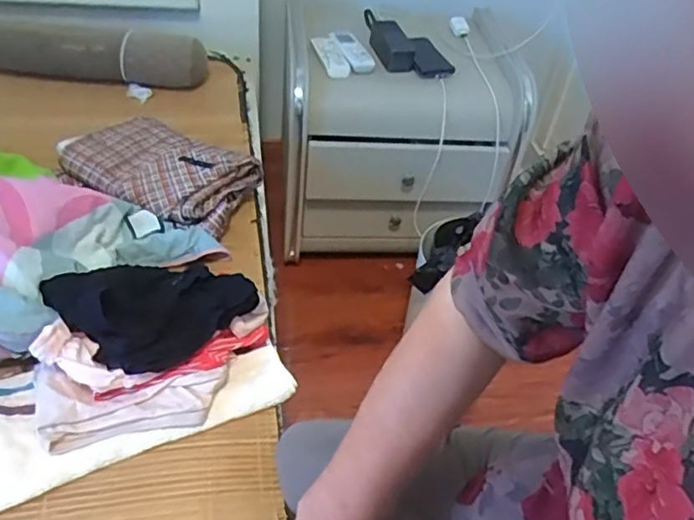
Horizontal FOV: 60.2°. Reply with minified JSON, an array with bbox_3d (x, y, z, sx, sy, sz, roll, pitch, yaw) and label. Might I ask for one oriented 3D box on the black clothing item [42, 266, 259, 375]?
[{"bbox_3d":[-0.211,0.043,0.653,0.185,0.082,0.155,-29,54,-33],"label":"black clothing item"}]

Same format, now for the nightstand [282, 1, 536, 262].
[{"bbox_3d":[0.107,-0.282,1.356,0.483,0.410,0.400,2,43,-7],"label":"nightstand"}]

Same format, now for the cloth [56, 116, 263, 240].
[{"bbox_3d":[-0.268,-0.131,0.873,0.251,0.067,0.196,18,44,11],"label":"cloth"}]

